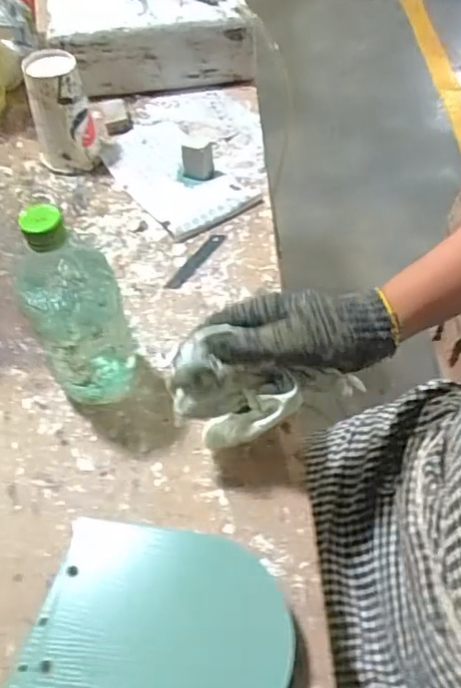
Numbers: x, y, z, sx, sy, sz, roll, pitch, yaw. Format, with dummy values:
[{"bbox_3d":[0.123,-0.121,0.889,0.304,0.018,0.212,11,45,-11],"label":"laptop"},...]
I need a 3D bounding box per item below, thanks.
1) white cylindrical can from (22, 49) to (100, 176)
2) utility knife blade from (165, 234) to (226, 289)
[{"bbox_3d":[-0.213,-0.286,0.719,0.073,0.126,0.076,-1,54,2],"label":"white cylindrical can"},{"bbox_3d":[-0.039,-0.096,0.653,0.019,0.004,0.097,27,60,21],"label":"utility knife blade"}]

